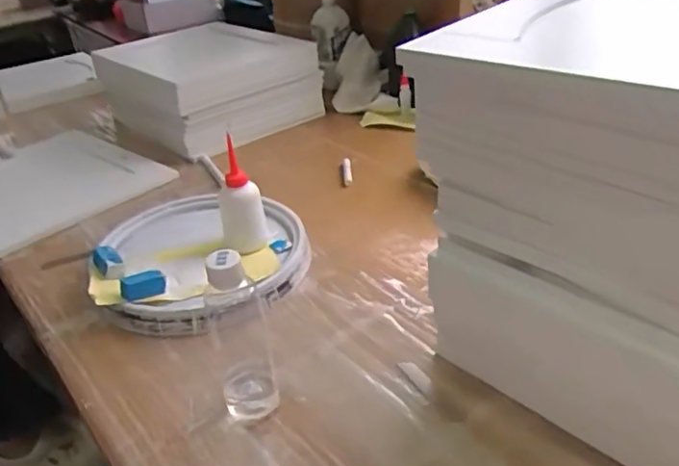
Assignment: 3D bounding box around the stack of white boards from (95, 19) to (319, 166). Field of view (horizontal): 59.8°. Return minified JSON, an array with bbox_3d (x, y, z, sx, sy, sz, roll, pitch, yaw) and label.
[{"bbox_3d":[-0.280,-0.322,1.303,0.363,0.167,0.407,-26,37,-31],"label":"stack of white boards"}]

